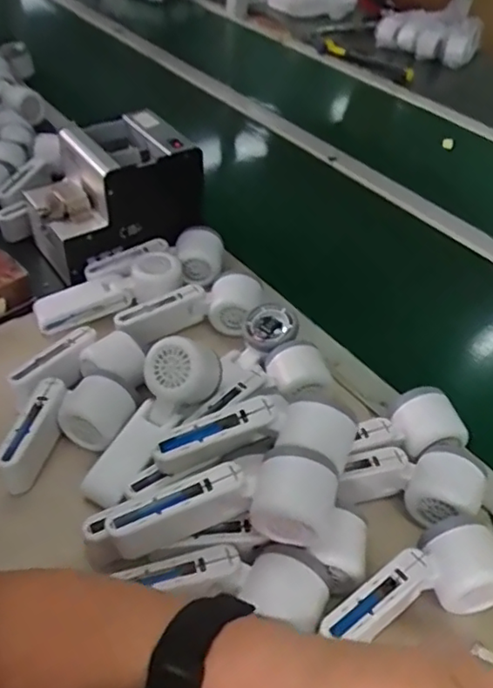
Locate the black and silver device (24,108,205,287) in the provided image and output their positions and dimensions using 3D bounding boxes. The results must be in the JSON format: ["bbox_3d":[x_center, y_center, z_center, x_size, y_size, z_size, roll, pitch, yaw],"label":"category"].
[{"bbox_3d":[-0.158,-0.175,0.710,0.186,0.127,0.149,-25,51,-29],"label":"black and silver device"}]

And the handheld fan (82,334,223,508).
[{"bbox_3d":[-0.082,0.068,0.535,0.055,0.056,0.158,30,82,24],"label":"handheld fan"}]

